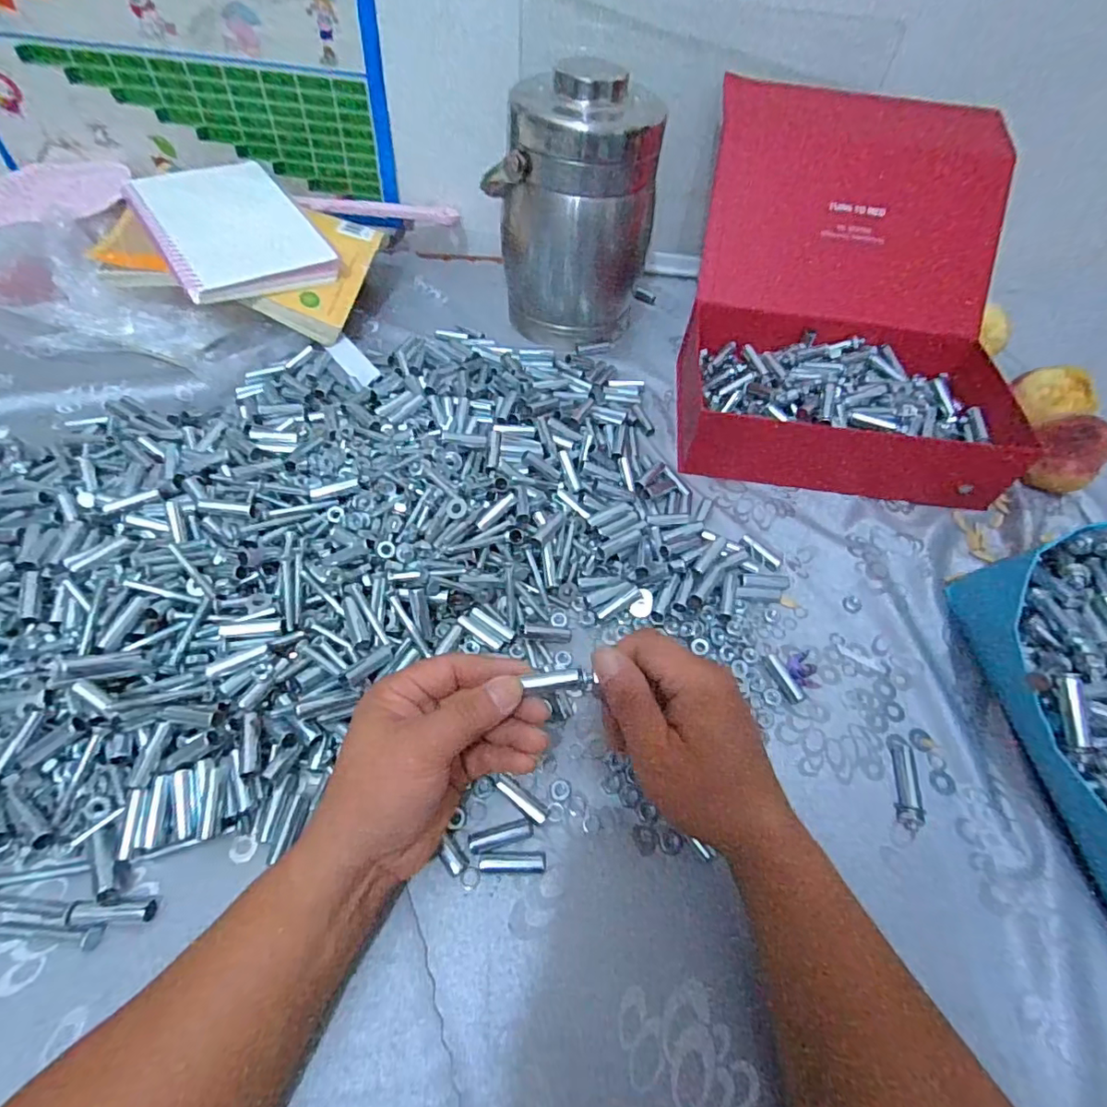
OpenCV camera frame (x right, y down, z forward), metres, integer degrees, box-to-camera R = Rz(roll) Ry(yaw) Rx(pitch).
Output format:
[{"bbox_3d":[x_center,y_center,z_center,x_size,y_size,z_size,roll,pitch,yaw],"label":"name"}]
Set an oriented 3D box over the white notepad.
[{"bbox_3d":[-0.347,-0.348,0.581,0.144,0.021,0.206,-32,70,-23],"label":"white notepad"}]

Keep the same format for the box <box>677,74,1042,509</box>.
[{"bbox_3d":[0.300,-0.255,0.544,0.303,0.200,0.340,9,55,1],"label":"box"}]

